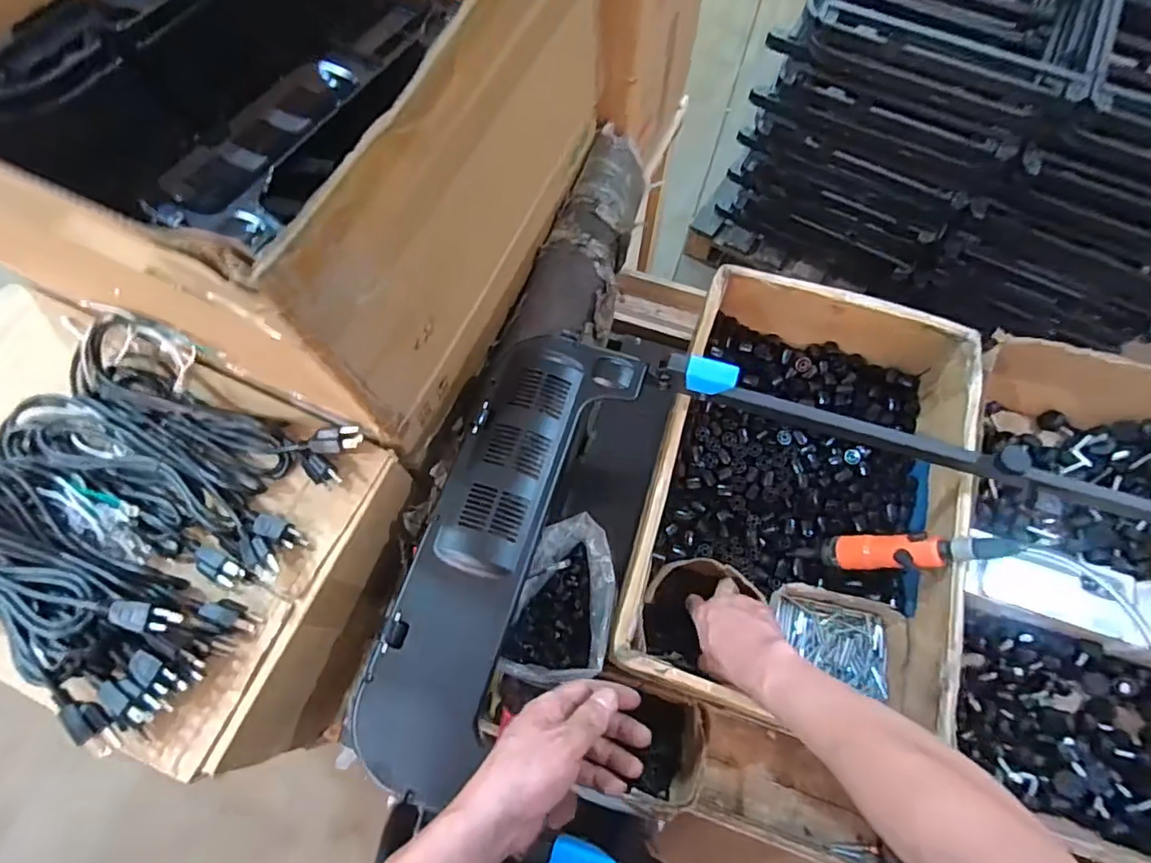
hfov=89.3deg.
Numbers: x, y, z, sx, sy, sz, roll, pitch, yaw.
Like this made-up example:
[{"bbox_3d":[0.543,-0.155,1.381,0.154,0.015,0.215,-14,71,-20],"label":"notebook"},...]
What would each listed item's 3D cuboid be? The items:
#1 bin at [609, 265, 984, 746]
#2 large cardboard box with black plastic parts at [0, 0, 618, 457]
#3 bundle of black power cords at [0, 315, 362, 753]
[{"bbox_3d":[0.281,0.073,0.743,0.352,0.152,0.519,17,70,7],"label":"bin"},{"bbox_3d":[-0.332,-0.391,0.633,0.588,0.331,0.582,23,71,9],"label":"large cardboard box with black plastic parts"},{"bbox_3d":[-0.459,0.077,0.588,0.354,0.071,0.337,25,71,9],"label":"bundle of black power cords"}]

